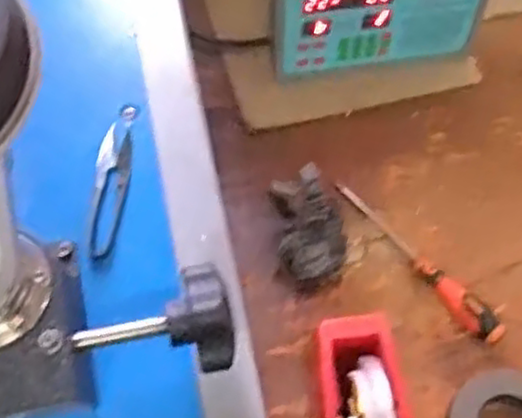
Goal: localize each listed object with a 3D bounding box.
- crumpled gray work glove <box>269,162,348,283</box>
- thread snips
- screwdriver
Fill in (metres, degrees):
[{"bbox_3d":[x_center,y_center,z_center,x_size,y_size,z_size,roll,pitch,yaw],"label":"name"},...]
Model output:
[{"bbox_3d":[0.047,0.010,0.709,0.071,0.060,0.116,-7,63,-4],"label":"crumpled gray work glove"},{"bbox_3d":[-0.106,-0.016,0.514,0.024,0.013,0.105,2,63,1],"label":"thread snips"},{"bbox_3d":[0.154,0.048,0.710,0.032,0.031,0.213,-35,68,-16],"label":"screwdriver"}]

